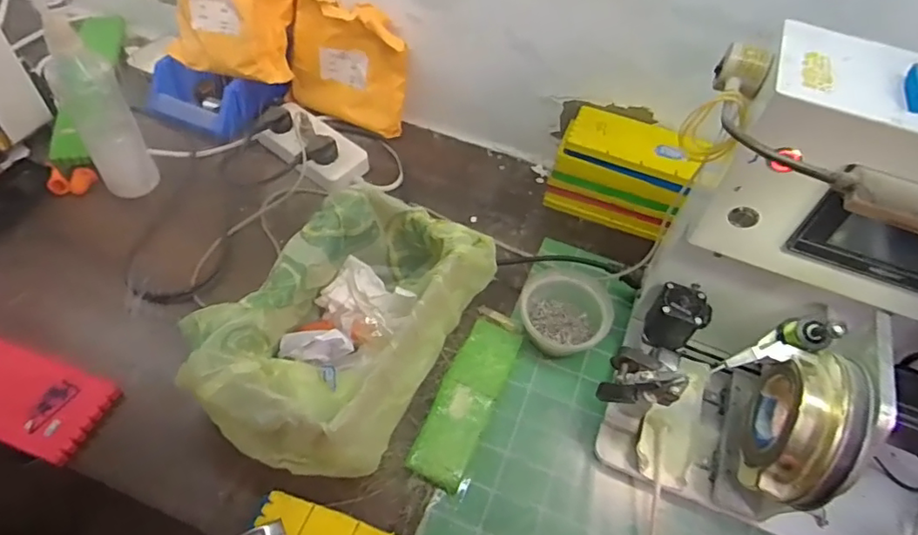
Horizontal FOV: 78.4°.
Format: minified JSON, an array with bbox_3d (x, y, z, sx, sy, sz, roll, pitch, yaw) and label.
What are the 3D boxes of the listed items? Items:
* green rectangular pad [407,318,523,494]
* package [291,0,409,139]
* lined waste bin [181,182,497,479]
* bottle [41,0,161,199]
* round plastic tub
[{"bbox_3d":[0.009,0.135,0.586,0.057,0.012,0.182,22,54,11],"label":"green rectangular pad"},{"bbox_3d":[-0.151,-0.280,0.775,0.168,0.152,0.058,24,54,12],"label":"package"},{"bbox_3d":[-0.121,0.046,0.572,0.213,0.109,0.295,24,54,12],"label":"lined waste bin"},{"bbox_3d":[-0.402,-0.192,0.611,0.061,0.252,0.052,-26,60,-23],"label":"bottle"},{"bbox_3d":[0.117,0.055,0.621,0.098,0.053,0.078,10,52,2],"label":"round plastic tub"}]

